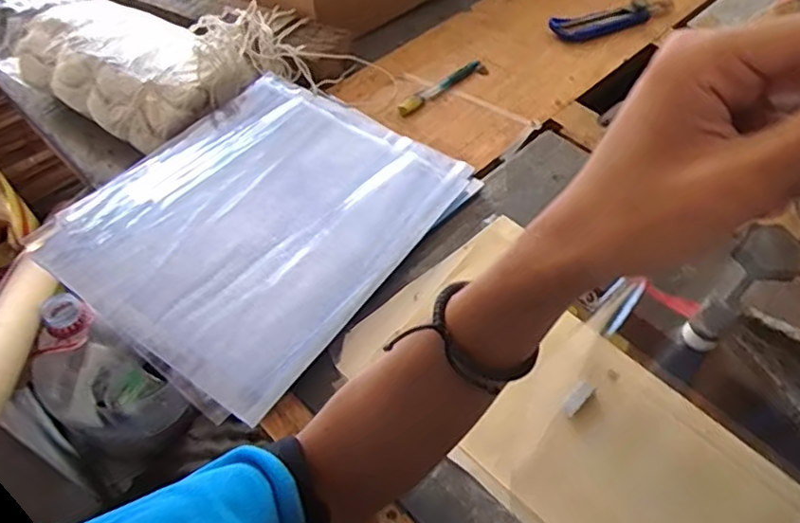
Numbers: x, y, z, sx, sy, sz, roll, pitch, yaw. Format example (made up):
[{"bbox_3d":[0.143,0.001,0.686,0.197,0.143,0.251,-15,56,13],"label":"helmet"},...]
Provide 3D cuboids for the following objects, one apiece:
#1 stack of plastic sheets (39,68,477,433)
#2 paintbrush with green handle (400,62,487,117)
[{"bbox_3d":[-0.136,-0.047,0.593,0.303,0.024,0.321,32,59,22],"label":"stack of plastic sheets"},{"bbox_3d":[0.051,-0.208,0.726,0.127,0.009,0.021,-32,59,-22],"label":"paintbrush with green handle"}]

